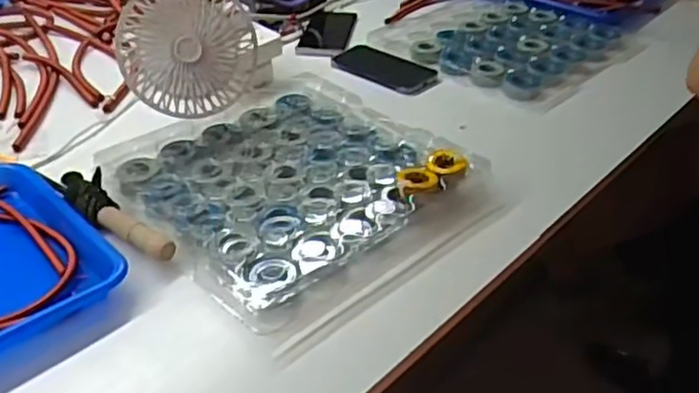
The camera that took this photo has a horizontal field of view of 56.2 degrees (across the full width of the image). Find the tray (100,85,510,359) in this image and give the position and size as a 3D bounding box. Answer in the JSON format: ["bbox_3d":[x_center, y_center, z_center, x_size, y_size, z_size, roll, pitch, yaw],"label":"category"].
[{"bbox_3d":[-0.060,-0.024,0.674,0.289,0.033,0.330,-29,45,-32],"label":"tray"}]

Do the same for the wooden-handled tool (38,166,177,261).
[{"bbox_3d":[-0.229,0.012,0.617,0.173,0.027,0.035,29,46,33],"label":"wooden-handled tool"}]

